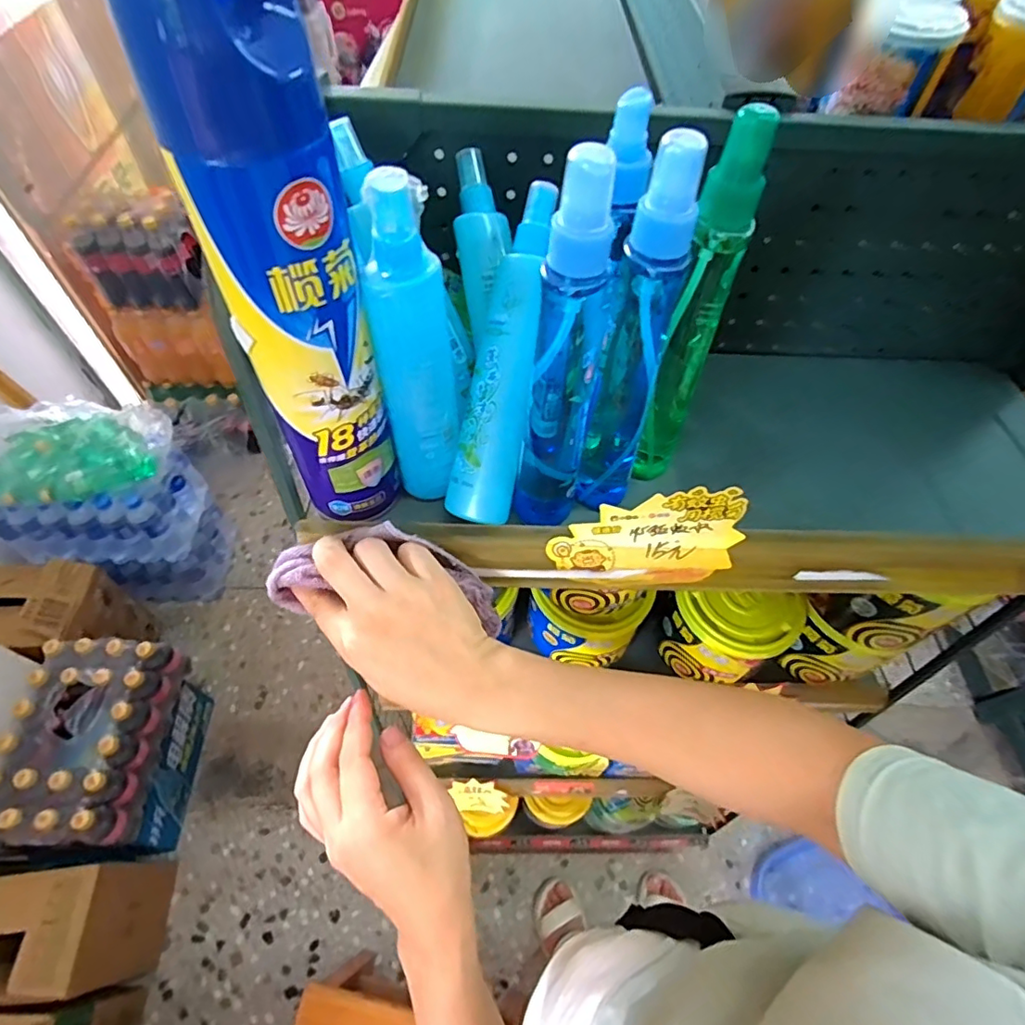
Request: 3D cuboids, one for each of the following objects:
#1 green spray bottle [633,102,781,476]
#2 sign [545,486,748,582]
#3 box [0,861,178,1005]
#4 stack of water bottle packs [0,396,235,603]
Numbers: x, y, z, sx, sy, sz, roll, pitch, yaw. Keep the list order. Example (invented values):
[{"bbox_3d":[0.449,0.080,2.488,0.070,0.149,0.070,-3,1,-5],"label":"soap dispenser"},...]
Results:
[{"bbox_3d":[0.108,-0.104,0.335,0.030,0.228,0.037,-11,59,-11],"label":"green spray bottle"},{"bbox_3d":[0.088,0.020,0.363,0.121,0.077,0.005,-9,40,8],"label":"sign"},{"bbox_3d":[-0.846,0.780,1.032,0.245,0.302,0.187,-5,58,-7],"label":"box"},{"bbox_3d":[-0.965,-0.024,1.357,0.405,0.482,0.272,1,57,-3],"label":"stack of water bottle packs"}]

